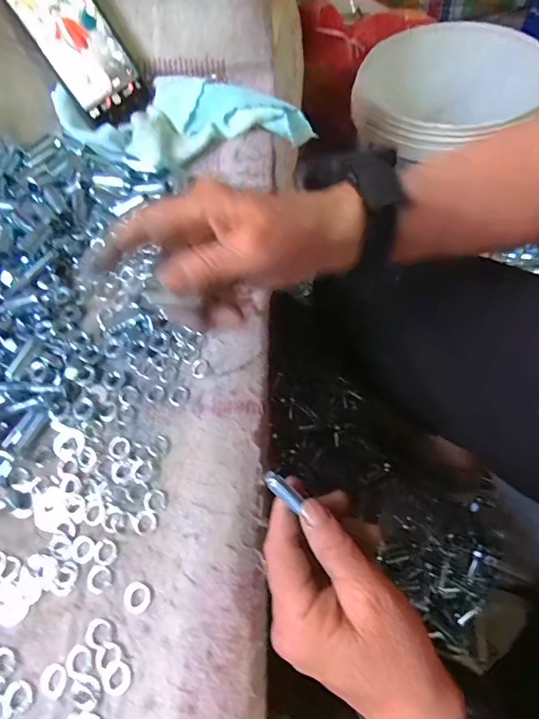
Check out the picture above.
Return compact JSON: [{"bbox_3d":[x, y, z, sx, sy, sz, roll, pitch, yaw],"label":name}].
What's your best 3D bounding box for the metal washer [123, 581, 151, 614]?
[{"bbox_3d":[-0.078,0.140,0.236,0.016,0.004,0.015,-3,63,5],"label":"metal washer"}]

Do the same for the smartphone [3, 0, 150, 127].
[{"bbox_3d":[-0.188,-0.312,0.391,0.072,0.005,0.153,-36,113,-4],"label":"smartphone"}]

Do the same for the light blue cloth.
[{"bbox_3d":[-0.085,-0.242,0.402,0.244,0.025,0.112,-9,66,-3],"label":"light blue cloth"}]

